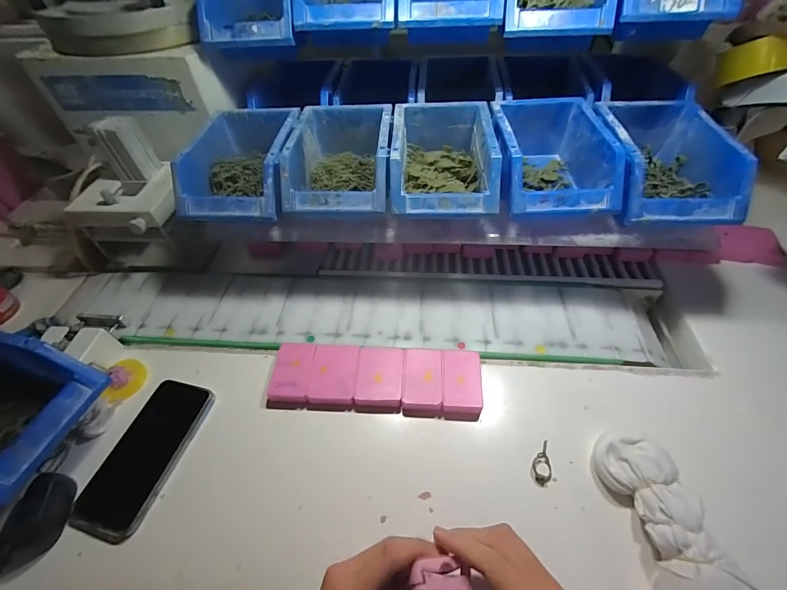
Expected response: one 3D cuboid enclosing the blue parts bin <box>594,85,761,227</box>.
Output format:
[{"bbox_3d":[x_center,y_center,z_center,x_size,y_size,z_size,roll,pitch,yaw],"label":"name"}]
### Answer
[{"bbox_3d":[0.320,-0.165,0.430,0.128,0.067,0.196,0,50,2],"label":"blue parts bin"}]

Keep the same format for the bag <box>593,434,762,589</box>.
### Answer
[{"bbox_3d":[0.236,0.205,0.298,0.075,0.046,0.165,-1,51,2],"label":"bag"}]

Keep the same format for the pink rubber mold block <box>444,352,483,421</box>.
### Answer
[{"bbox_3d":[0.080,0.102,0.409,0.042,0.018,0.077,3,52,6],"label":"pink rubber mold block"}]

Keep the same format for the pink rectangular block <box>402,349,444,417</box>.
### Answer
[{"bbox_3d":[0.034,0.100,0.412,0.045,0.016,0.076,2,51,5],"label":"pink rectangular block"}]

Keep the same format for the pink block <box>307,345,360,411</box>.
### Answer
[{"bbox_3d":[-0.070,0.095,0.420,0.052,0.017,0.078,1,51,4],"label":"pink block"}]

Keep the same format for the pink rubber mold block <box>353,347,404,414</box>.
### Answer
[{"bbox_3d":[-0.016,0.097,0.417,0.053,0.016,0.078,1,51,4],"label":"pink rubber mold block"}]

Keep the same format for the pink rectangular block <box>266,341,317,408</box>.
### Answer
[{"bbox_3d":[-0.119,0.094,0.420,0.047,0.021,0.075,1,51,4],"label":"pink rectangular block"}]

